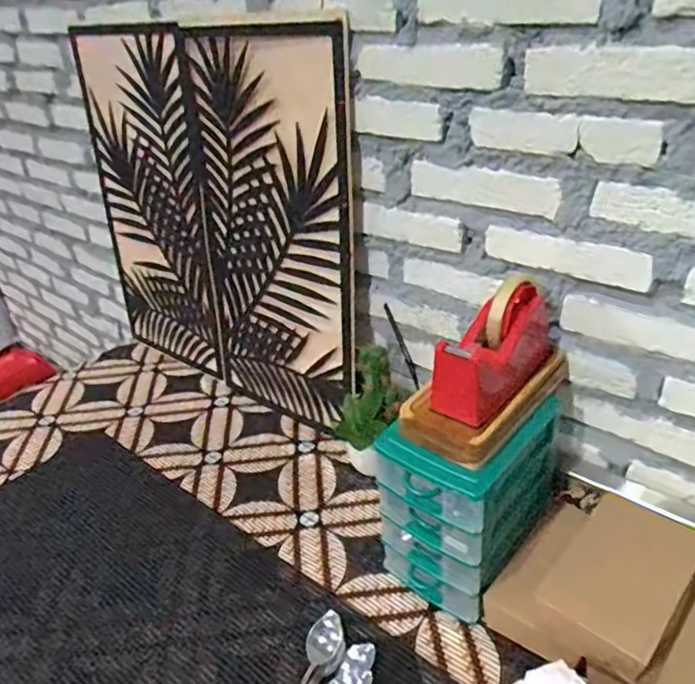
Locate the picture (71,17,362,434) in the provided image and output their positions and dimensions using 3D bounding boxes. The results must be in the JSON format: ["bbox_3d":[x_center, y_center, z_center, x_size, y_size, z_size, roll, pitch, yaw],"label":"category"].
[{"bbox_3d":[-0.215,-0.182,0.966,0.566,0.568,0.034,17,33,34],"label":"picture"}]

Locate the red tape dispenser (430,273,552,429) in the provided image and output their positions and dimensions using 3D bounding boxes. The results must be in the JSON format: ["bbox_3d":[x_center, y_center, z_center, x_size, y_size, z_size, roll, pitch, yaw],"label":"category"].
[{"bbox_3d":[0.160,-0.006,0.632,0.062,0.103,0.183,22,40,36],"label":"red tape dispenser"}]

